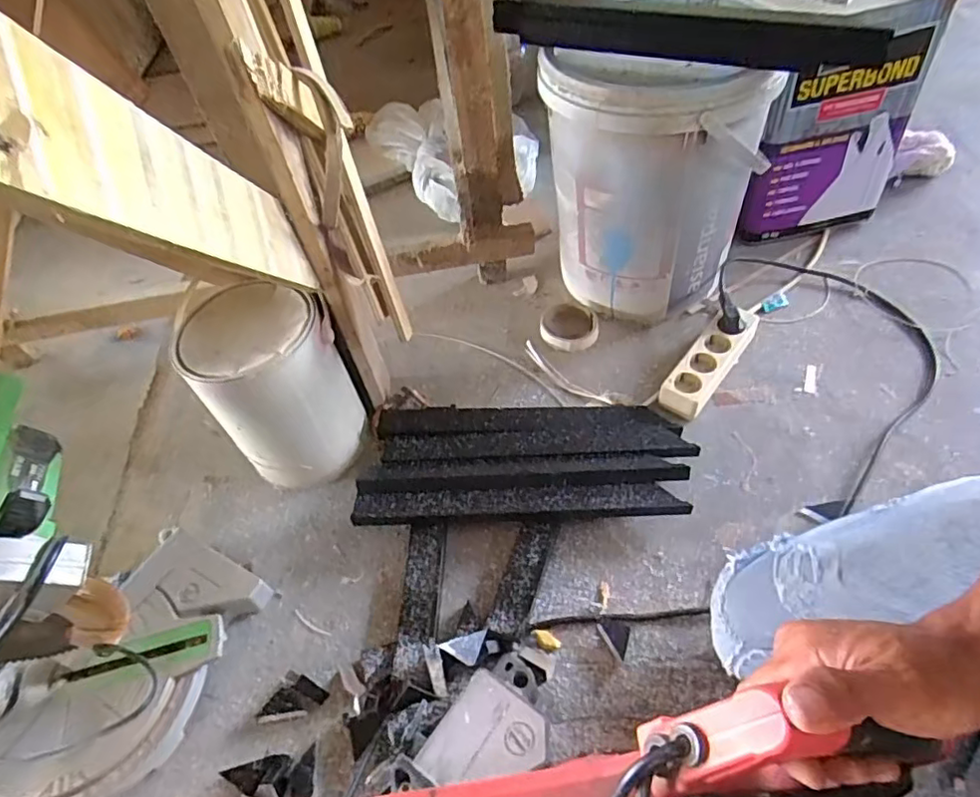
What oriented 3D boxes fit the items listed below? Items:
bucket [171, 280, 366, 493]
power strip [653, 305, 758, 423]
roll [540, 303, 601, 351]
[{"bbox_3d":[-0.281,-0.006,0.802,0.159,0.250,0.163,-4,50,4],"label":"bucket"},{"bbox_3d":[0.322,-0.059,0.870,0.061,0.033,0.229,29,60,27],"label":"power strip"},{"bbox_3d":[0.129,-0.117,0.969,0.092,0.029,0.091,-4,50,4],"label":"roll"}]

